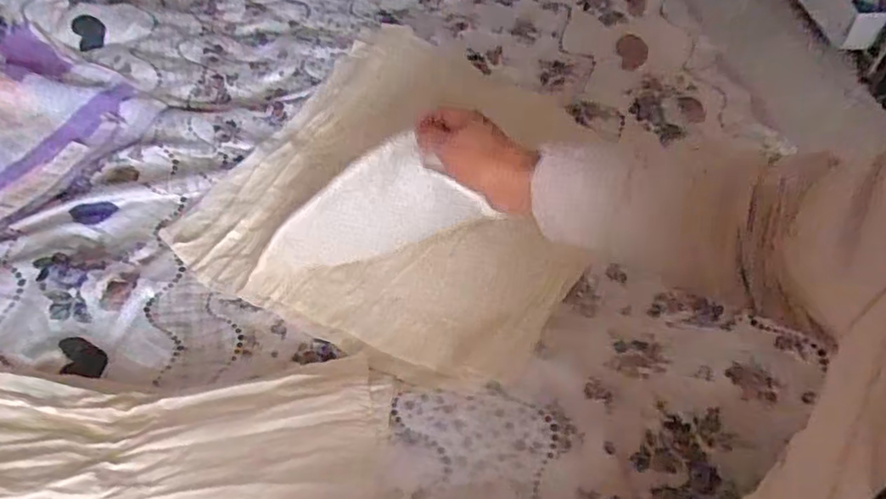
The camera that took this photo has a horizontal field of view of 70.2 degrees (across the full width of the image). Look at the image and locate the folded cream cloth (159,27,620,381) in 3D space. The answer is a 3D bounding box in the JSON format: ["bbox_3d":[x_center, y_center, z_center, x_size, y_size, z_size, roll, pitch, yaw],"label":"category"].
[{"bbox_3d":[-0.032,-0.115,0.674,0.385,0.157,0.415,21,56,17],"label":"folded cream cloth"}]

